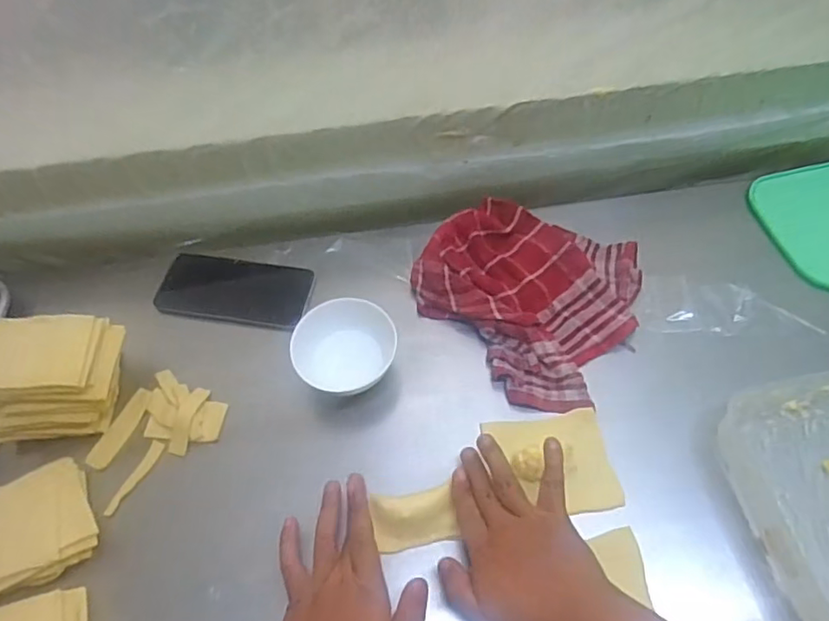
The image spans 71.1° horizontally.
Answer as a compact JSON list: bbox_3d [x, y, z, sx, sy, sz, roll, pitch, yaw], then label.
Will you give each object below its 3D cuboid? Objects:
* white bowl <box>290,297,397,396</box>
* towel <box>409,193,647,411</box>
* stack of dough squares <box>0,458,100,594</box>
[{"bbox_3d":[-0.067,0.040,0.575,0.095,0.052,0.094,-1,58,1],"label":"white bowl"},{"bbox_3d":[0.113,-0.021,0.619,0.223,0.032,0.209,26,62,16],"label":"towel"},{"bbox_3d":[-0.337,0.187,0.493,0.113,0.037,0.100,-22,60,-12],"label":"stack of dough squares"}]

